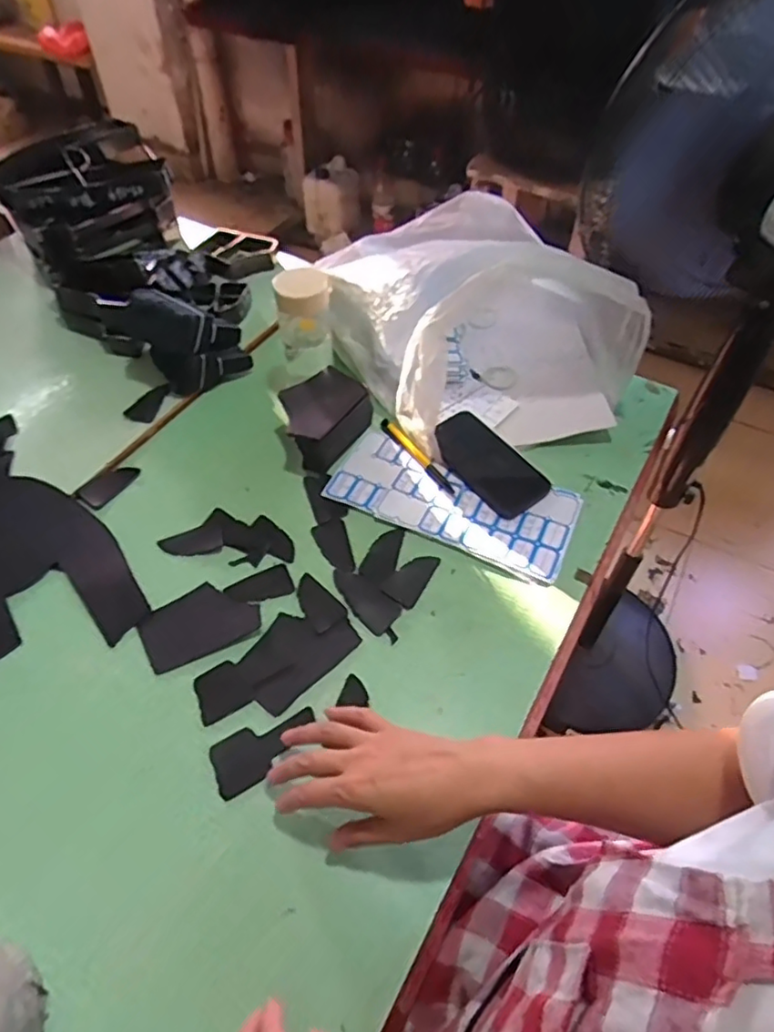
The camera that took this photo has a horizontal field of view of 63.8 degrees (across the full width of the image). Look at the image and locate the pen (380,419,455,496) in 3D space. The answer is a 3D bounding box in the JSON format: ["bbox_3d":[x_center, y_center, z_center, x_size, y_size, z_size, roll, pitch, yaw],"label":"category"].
[{"bbox_3d":[0.034,-0.074,0.727,0.014,0.009,0.139,-28,56,-21],"label":"pen"}]

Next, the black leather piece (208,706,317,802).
[{"bbox_3d":[-0.103,0.196,0.527,0.091,0.004,0.048,-27,55,-11],"label":"black leather piece"}]

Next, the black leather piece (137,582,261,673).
[{"bbox_3d":[-0.180,0.102,0.597,0.104,0.004,0.073,-26,54,-17],"label":"black leather piece"}]

